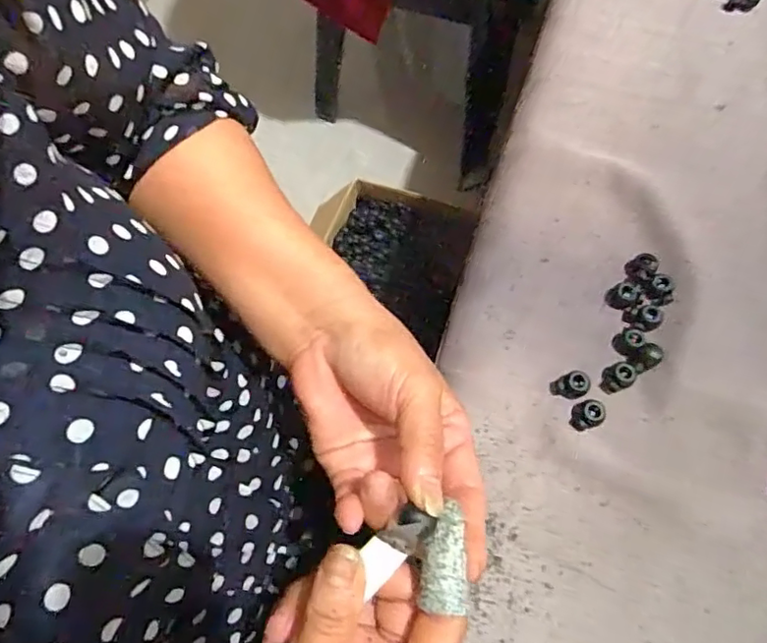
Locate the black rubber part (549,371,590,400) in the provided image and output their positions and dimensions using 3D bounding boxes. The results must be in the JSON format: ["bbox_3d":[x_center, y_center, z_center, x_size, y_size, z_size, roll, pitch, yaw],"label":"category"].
[{"bbox_3d":[0.113,0.038,0.348,0.024,0.008,0.015,-17,68,-4],"label":"black rubber part"}]

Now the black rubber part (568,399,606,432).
[{"bbox_3d":[0.120,0.055,0.341,0.021,0.009,0.015,-25,68,-7],"label":"black rubber part"}]

